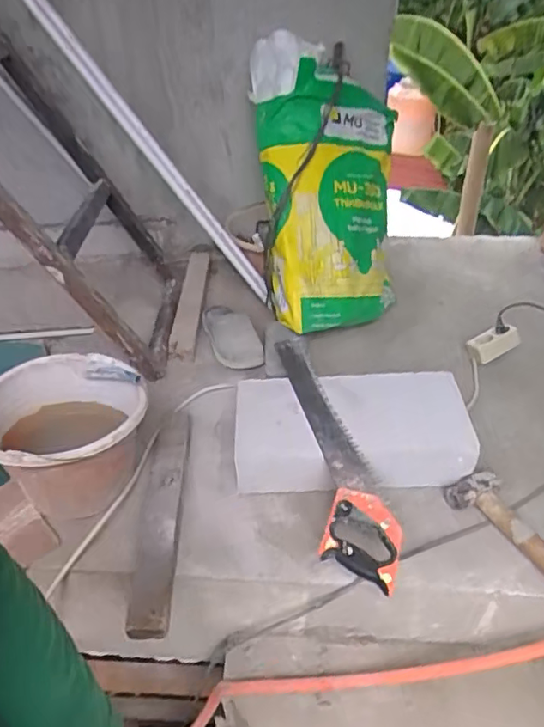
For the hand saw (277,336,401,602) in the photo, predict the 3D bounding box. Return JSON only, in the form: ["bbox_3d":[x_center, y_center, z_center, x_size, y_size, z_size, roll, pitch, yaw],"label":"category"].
[{"bbox_3d":[0.094,0.137,1.000,0.112,0.041,0.552,-9,39,-7],"label":"hand saw"}]

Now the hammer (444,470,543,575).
[{"bbox_3d":[0.414,0.280,0.917,0.091,0.041,0.296,-24,43,-24],"label":"hammer"}]

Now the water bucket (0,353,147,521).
[{"bbox_3d":[-0.354,0.133,1.024,0.264,0.216,0.262,-2,38,1],"label":"water bucket"}]

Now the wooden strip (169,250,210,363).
[{"bbox_3d":[-0.213,-0.168,1.505,0.062,0.032,0.453,-2,43,3],"label":"wooden strip"}]

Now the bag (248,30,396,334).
[{"bbox_3d":[0.137,-0.381,1.298,0.311,0.591,0.156,-7,13,-17],"label":"bag"}]

